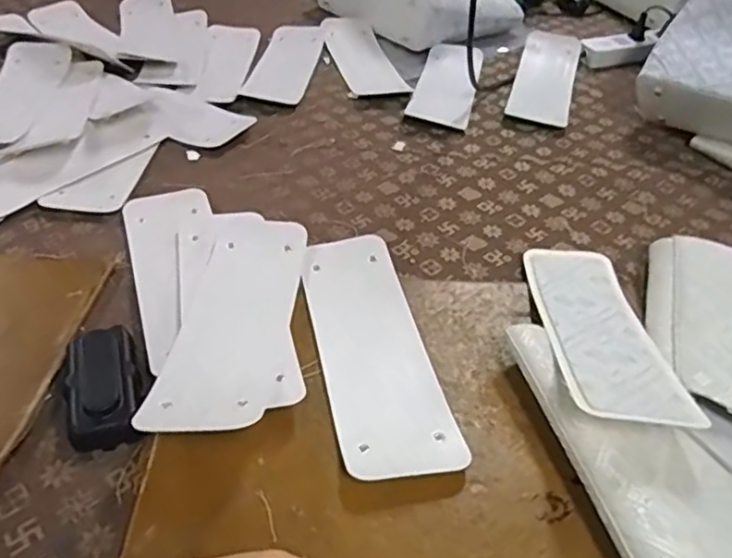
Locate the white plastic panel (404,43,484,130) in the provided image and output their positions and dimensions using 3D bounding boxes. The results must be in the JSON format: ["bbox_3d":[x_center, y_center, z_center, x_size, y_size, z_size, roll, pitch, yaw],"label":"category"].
[{"bbox_3d":[0.120,-0.293,0.954,0.084,0.018,0.246,11,41,7],"label":"white plastic panel"}]

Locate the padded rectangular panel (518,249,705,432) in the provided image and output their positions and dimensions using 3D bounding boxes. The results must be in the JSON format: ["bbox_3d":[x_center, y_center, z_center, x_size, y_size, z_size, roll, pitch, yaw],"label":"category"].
[{"bbox_3d":[0.188,0.035,0.529,0.083,0.013,0.268,7,25,2],"label":"padded rectangular panel"}]

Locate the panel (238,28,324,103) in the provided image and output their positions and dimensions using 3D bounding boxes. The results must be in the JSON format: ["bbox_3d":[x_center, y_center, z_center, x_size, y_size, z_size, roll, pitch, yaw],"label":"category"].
[{"bbox_3d":[-0.120,-0.332,0.977,0.081,0.011,0.257,7,41,2],"label":"panel"}]

